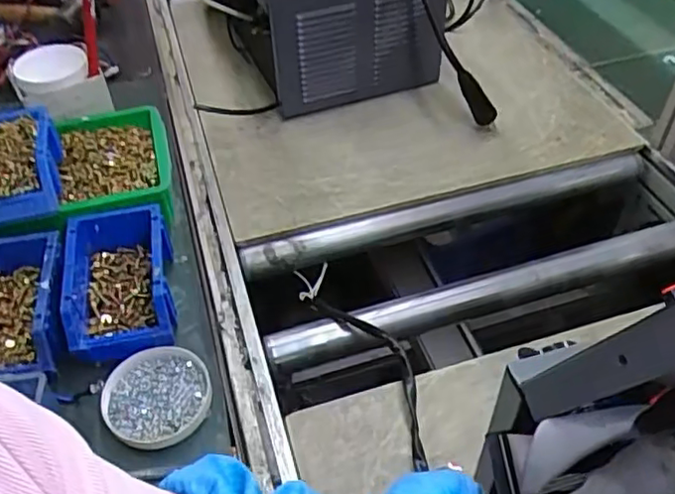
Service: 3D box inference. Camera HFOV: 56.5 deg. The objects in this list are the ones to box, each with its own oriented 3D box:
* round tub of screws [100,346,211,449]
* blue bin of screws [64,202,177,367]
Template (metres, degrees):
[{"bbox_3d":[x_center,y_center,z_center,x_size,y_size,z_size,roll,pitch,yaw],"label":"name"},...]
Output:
[{"bbox_3d":[-0.181,0.154,0.635,0.102,0.037,0.098,-1,47,1],"label":"round tub of screws"},{"bbox_3d":[-0.232,0.036,0.673,0.104,0.061,0.158,-11,47,-8],"label":"blue bin of screws"}]

